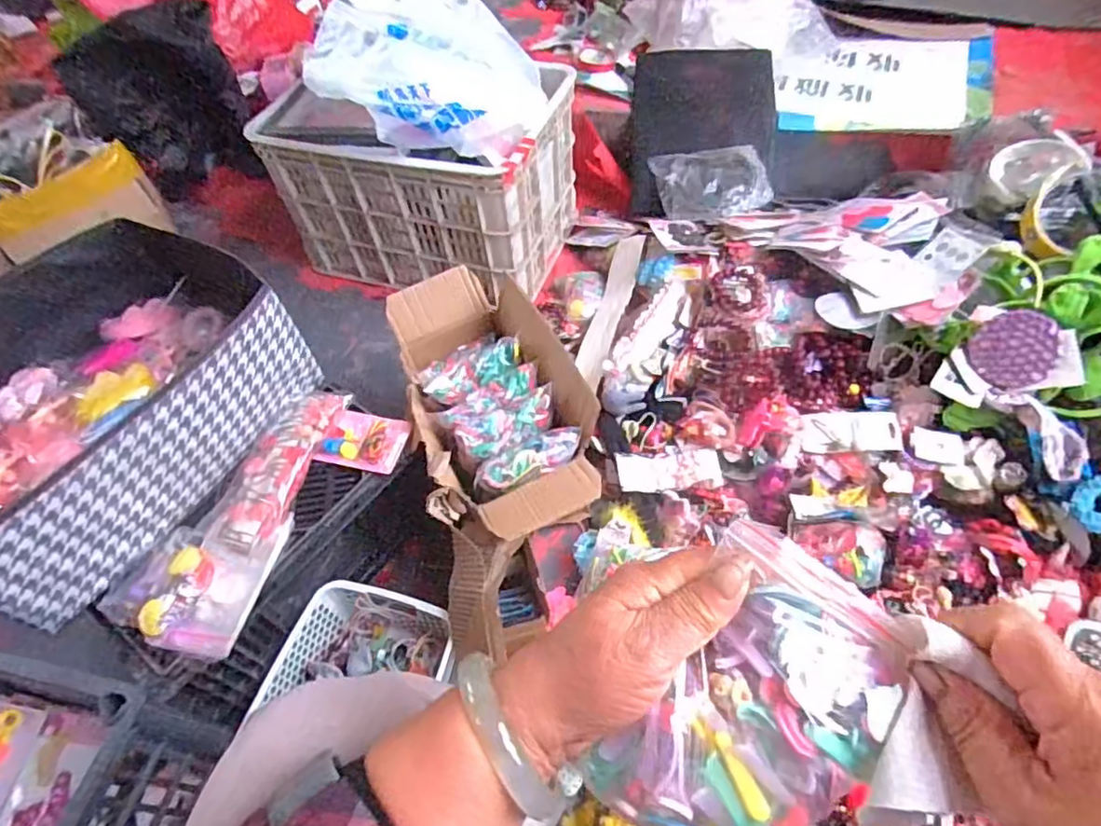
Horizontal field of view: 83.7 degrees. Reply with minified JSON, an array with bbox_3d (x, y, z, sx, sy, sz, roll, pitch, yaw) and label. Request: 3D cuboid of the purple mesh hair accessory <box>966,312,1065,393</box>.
[{"bbox_3d":[0.604,-0.081,0.801,0.008,0.095,0.097,-12,80,-46],"label":"purple mesh hair accessory"}]

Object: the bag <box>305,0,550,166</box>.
[{"bbox_3d":[-0.180,-0.558,0.990,0.328,0.171,0.368,-5,54,1],"label":"bag"}]

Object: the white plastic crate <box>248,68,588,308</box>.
[{"bbox_3d":[-0.225,-0.443,1.172,0.466,0.292,0.319,14,56,14],"label":"white plastic crate"}]

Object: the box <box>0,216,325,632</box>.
[{"bbox_3d":[-0.537,-0.023,0.726,0.356,0.160,0.442,20,58,18],"label":"box"}]

